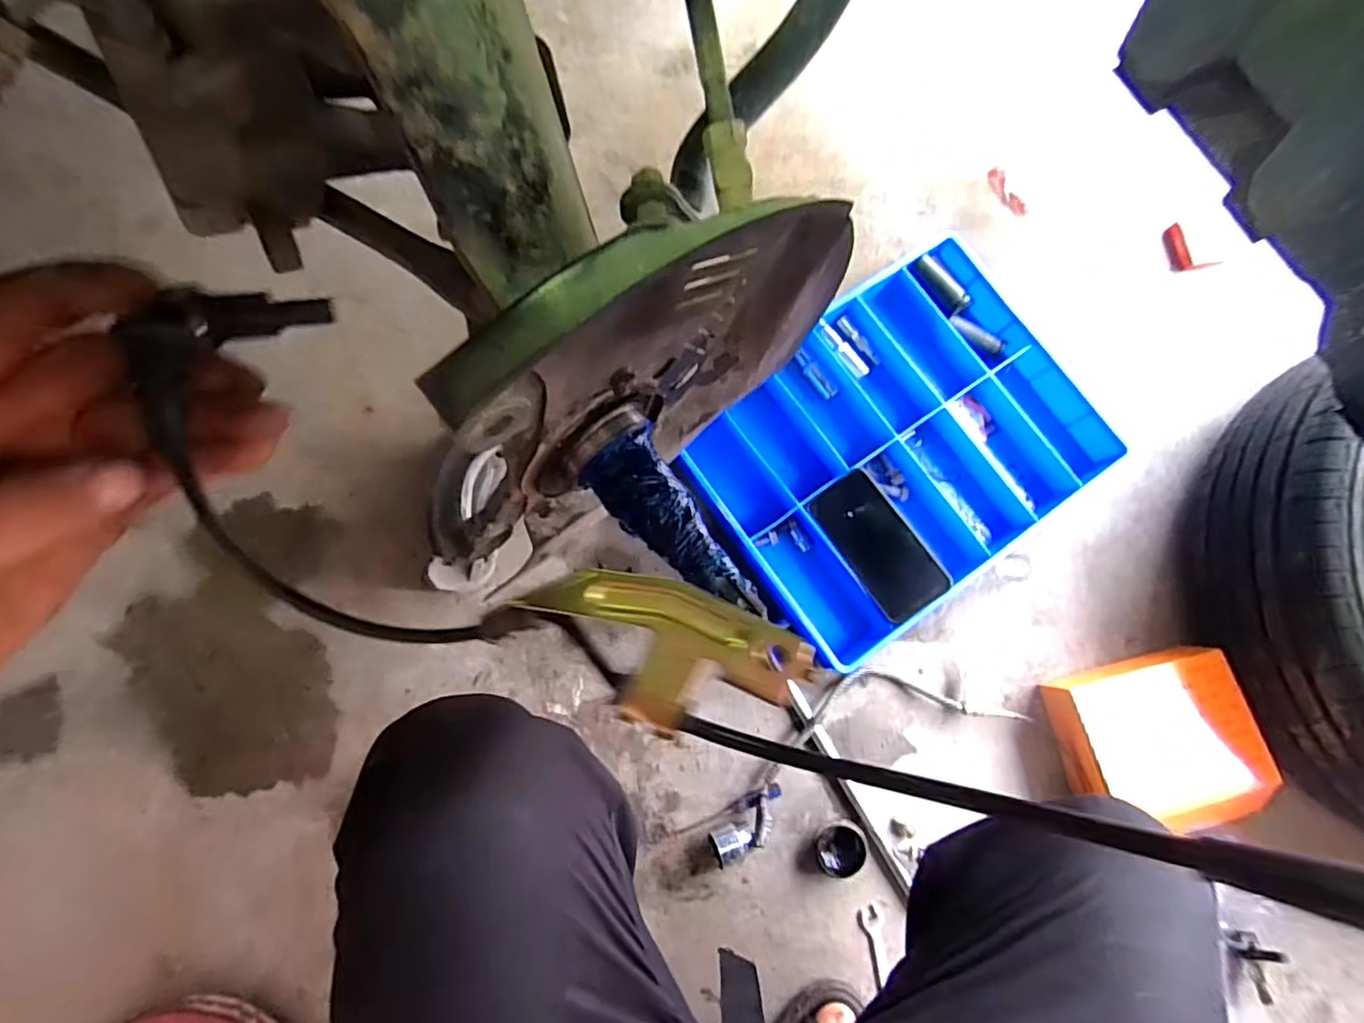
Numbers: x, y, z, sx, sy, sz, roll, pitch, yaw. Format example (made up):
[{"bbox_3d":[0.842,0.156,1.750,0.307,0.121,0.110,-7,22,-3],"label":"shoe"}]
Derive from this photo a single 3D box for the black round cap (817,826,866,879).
[{"bbox_3d":[0.176,0.375,0.704,0.049,0.010,0.052,0,81,-3],"label":"black round cap"}]

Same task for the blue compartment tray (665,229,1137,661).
[{"bbox_3d":[0.246,-0.077,0.753,0.455,0.071,0.345,-38,85,-8],"label":"blue compartment tray"}]

